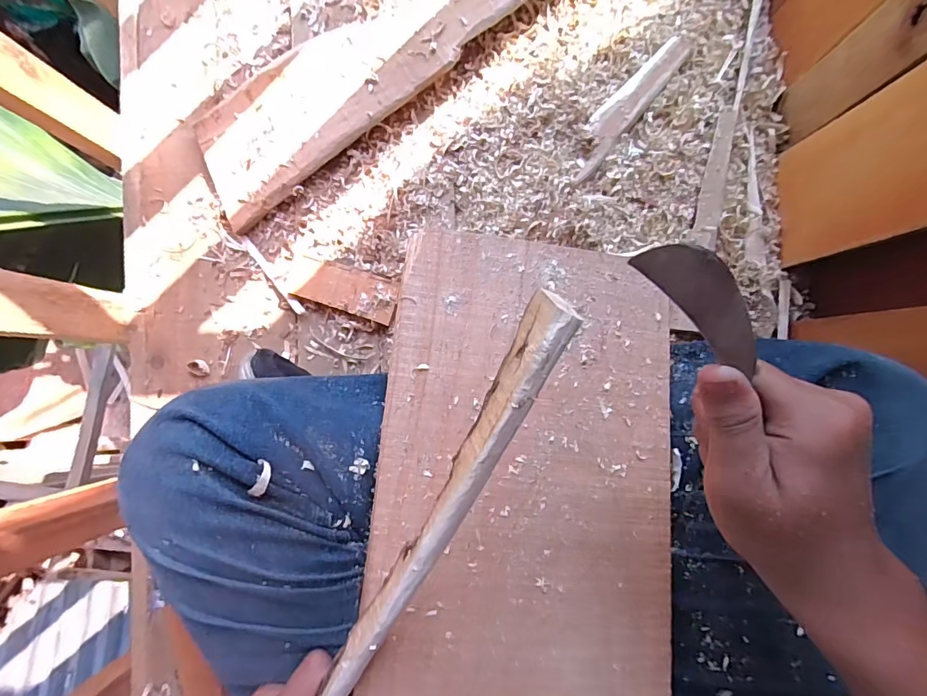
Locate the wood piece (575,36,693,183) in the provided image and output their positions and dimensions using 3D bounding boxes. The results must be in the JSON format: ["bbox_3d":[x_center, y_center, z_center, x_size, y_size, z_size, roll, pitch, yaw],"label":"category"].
[{"bbox_3d":[0.169,-0.251,0.491,0.036,0.013,0.173,40,91,4],"label":"wood piece"}]

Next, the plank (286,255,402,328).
[{"bbox_3d":[-0.125,-0.063,0.509,0.111,0.015,0.047,18,89,4],"label":"plank"}]

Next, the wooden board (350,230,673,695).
[{"bbox_3d":[0.046,0.084,0.312,0.198,0.005,0.315,8,79,-10],"label":"wooden board"}]

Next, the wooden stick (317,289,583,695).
[{"bbox_3d":[-0.020,0.090,0.219,0.017,0.013,0.259,29,111,4],"label":"wooden stick"}]

